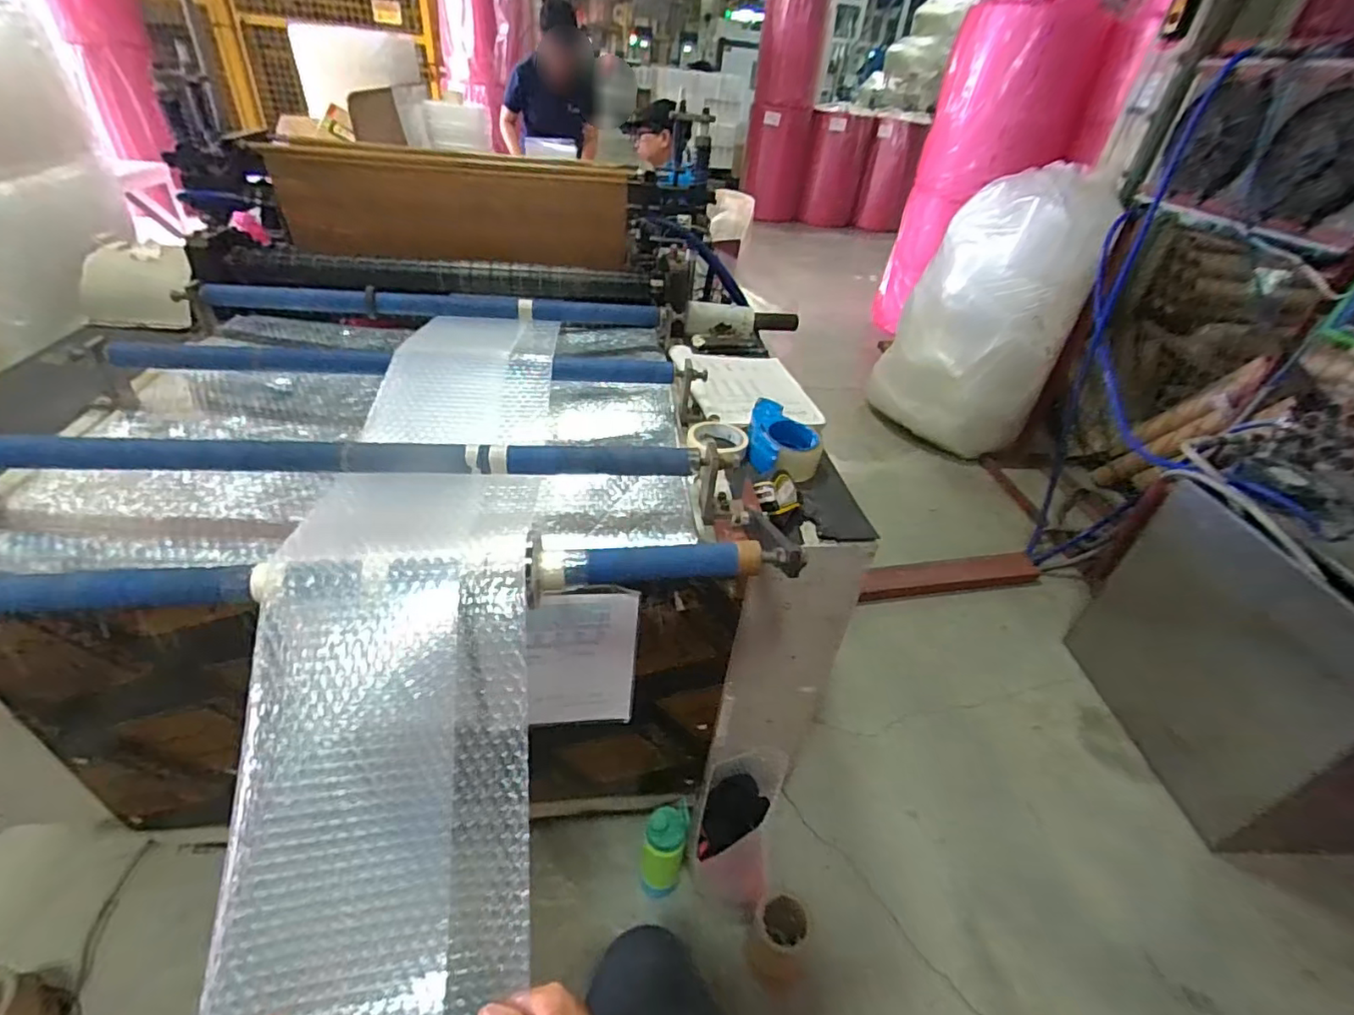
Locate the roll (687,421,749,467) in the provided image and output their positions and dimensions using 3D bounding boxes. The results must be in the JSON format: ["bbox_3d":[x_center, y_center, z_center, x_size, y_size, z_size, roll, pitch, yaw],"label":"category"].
[{"bbox_3d":[0.064,-0.104,0.947,0.093,0.032,0.100,4,37,-3],"label":"roll"}]

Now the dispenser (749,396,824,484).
[{"bbox_3d":[0.169,-0.107,0.930,0.111,0.055,0.160,8,37,2],"label":"dispenser"}]

